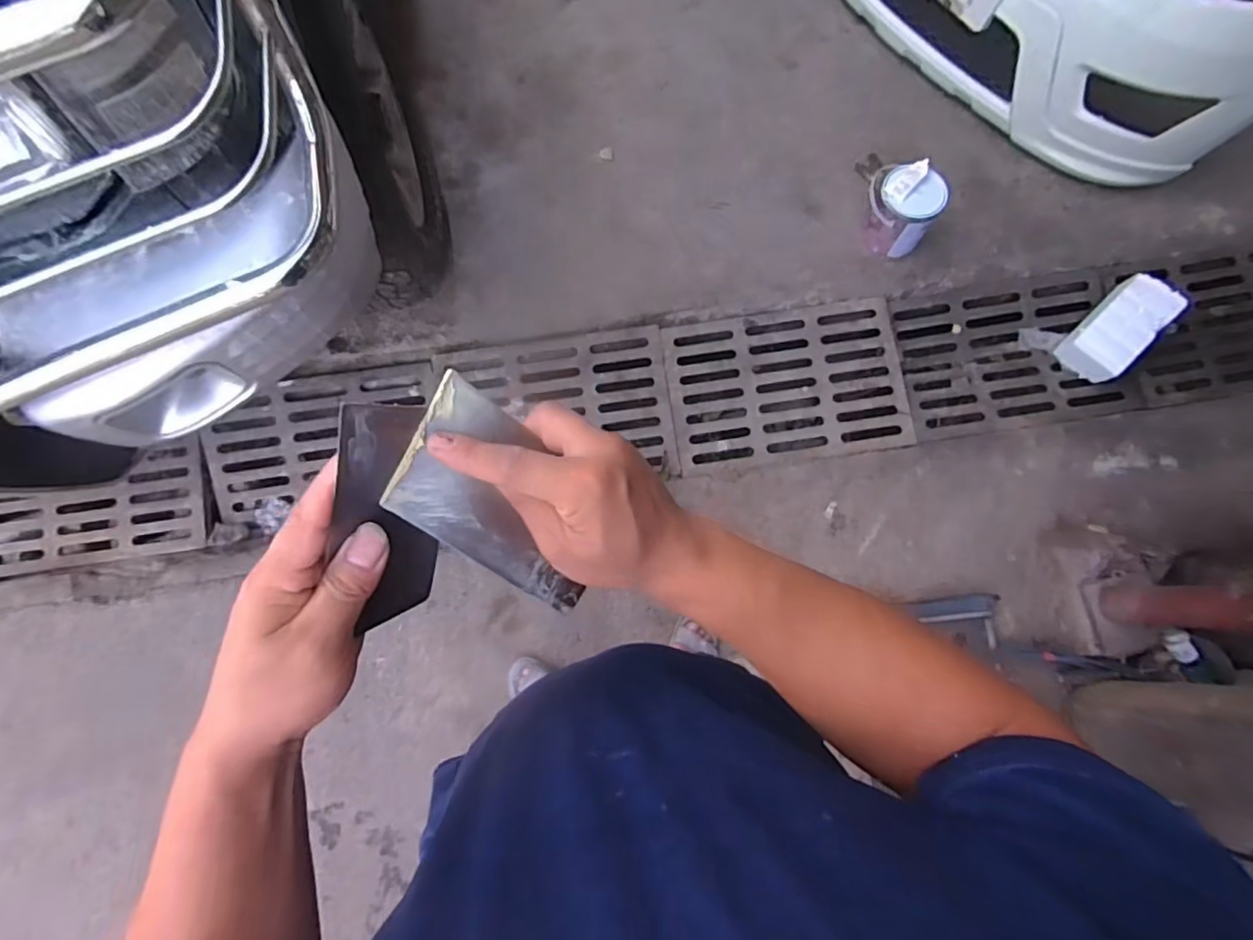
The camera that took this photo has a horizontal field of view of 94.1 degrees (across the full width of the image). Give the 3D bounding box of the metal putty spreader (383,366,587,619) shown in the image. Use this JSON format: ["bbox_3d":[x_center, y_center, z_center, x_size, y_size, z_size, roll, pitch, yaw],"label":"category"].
[{"bbox_3d":[-0.061,0.017,0.319,0.129,0.007,0.075,38,79,-26],"label":"metal putty spreader"}]

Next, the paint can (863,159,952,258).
[{"bbox_3d":[0.702,-0.670,1.514,0.181,0.171,0.172,0,78,0],"label":"paint can"}]

